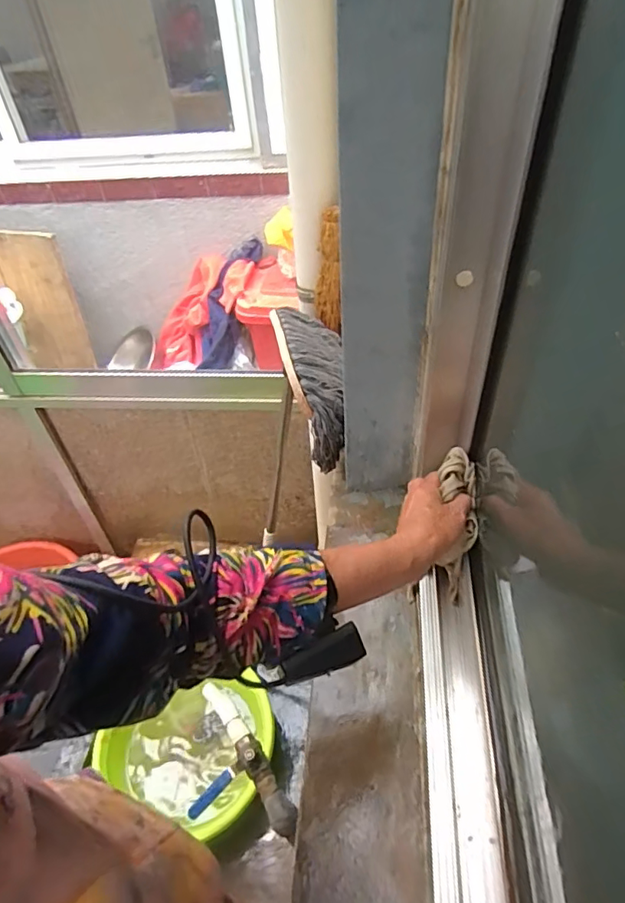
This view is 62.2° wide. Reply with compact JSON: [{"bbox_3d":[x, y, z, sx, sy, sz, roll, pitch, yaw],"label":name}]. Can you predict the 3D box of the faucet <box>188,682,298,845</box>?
[{"bbox_3d":[-0.138,0.474,0.790,0.120,0.070,0.268,-28,49,-21],"label":"faucet"}]

